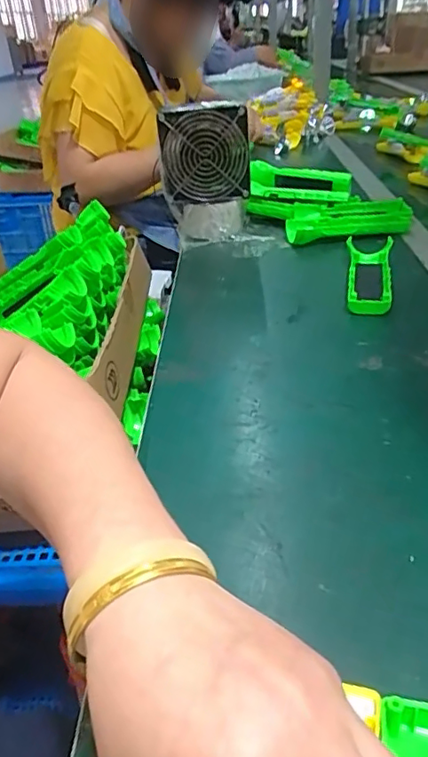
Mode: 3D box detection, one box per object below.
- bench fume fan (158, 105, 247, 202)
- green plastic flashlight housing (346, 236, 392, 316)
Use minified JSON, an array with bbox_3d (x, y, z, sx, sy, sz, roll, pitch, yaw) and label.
[{"bbox_3d":[-0.013,-0.310,0.783,0.121,0.118,0.035,-4,31,4],"label":"bench fume fan"},{"bbox_3d":[0.173,-0.115,0.635,0.049,0.026,0.158,4,33,16],"label":"green plastic flashlight housing"}]

